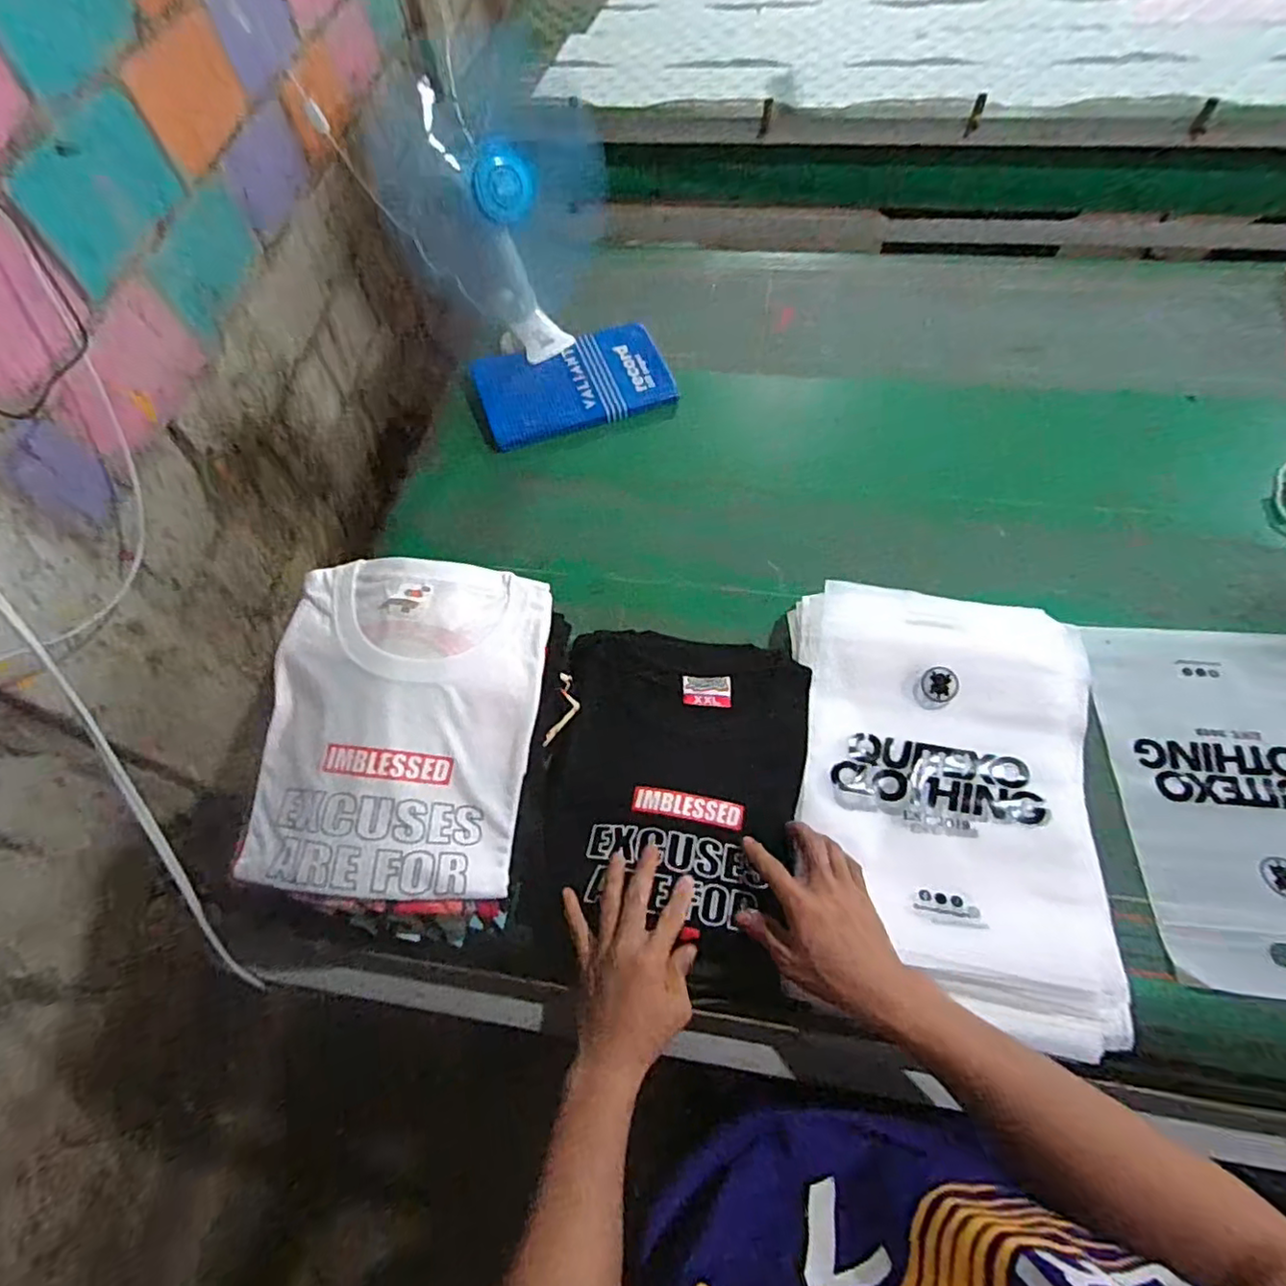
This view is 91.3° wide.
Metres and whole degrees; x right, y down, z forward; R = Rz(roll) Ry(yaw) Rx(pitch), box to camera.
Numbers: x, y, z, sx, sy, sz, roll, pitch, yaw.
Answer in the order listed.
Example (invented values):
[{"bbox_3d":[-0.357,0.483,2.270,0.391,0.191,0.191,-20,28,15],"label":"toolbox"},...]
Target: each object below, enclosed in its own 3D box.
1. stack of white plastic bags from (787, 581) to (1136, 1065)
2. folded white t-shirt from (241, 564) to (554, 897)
[{"bbox_3d":[0.283,0.134,0.601,0.294,0.057,0.402,8,61,9],"label":"stack of white plastic bags"},{"bbox_3d":[-0.204,0.064,0.532,0.223,0.051,0.281,5,76,-2],"label":"folded white t-shirt"}]

